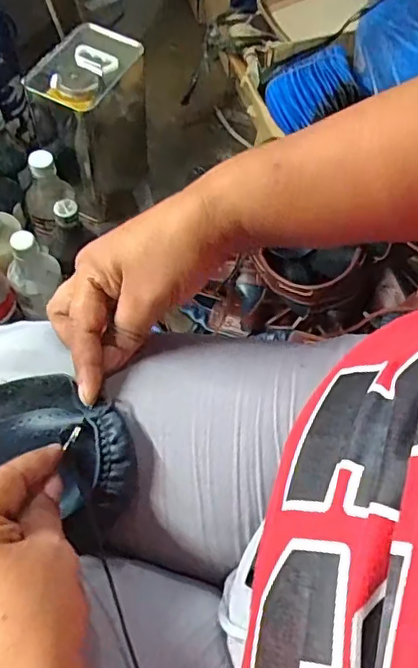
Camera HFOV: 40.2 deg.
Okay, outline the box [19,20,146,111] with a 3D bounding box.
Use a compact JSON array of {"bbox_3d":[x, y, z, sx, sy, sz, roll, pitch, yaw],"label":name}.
[{"bbox_3d":[-0.171,-0.365,0.776,0.105,0.019,0.156,26,65,9],"label":"box"}]

